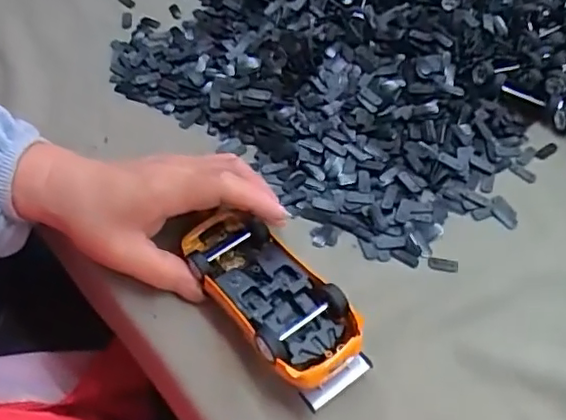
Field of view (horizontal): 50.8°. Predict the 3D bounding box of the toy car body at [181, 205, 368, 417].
[{"bbox_3d":[-0.009,0.051,0.353,0.051,0.035,0.129,-33,54,-21],"label":"toy car body"}]

